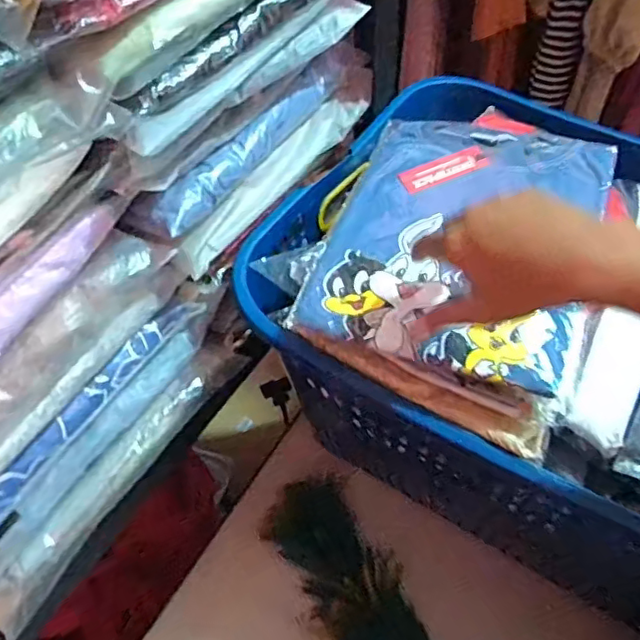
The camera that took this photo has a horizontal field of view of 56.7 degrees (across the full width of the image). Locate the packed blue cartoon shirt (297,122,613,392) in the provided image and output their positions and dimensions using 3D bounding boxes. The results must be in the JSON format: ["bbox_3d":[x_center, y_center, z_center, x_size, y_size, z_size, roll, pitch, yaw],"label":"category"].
[{"bbox_3d":[0.121,-0.078,0.502,0.208,0.034,0.272,16,54,15],"label":"packed blue cartoon shirt"}]

